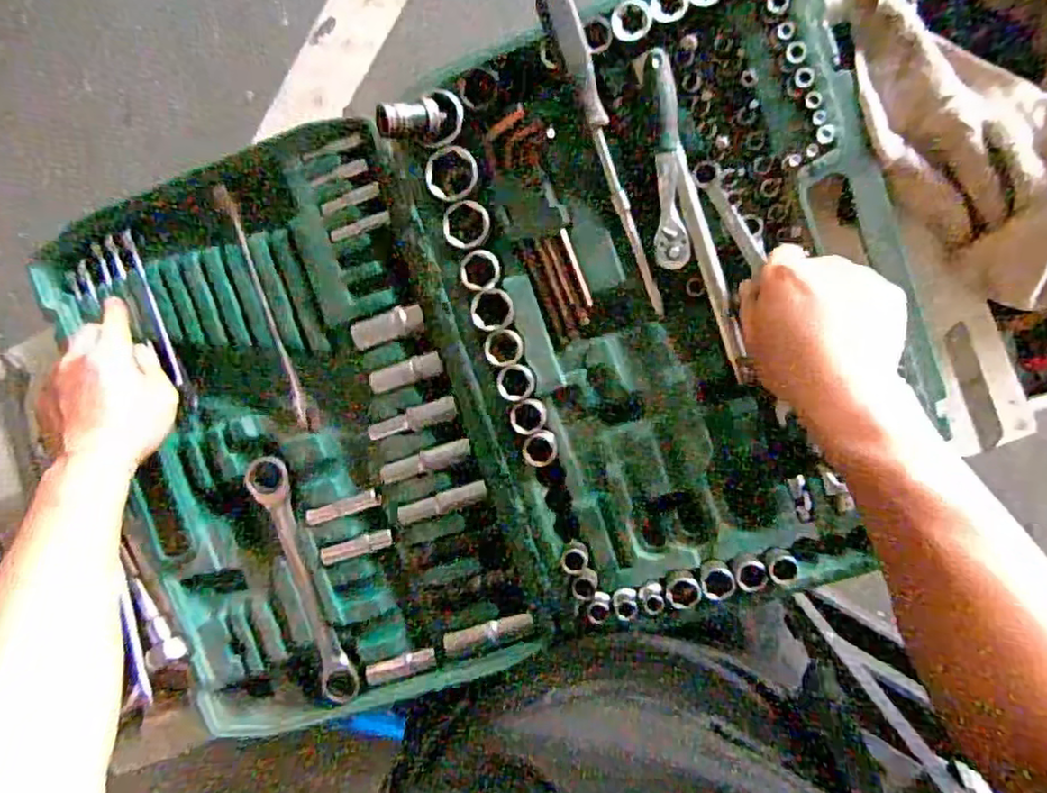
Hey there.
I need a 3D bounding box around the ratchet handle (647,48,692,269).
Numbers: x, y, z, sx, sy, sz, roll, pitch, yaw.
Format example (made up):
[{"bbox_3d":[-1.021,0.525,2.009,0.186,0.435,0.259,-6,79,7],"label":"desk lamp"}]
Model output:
[{"bbox_3d":[0.104,-0.167,0.455,0.023,0.018,0.146,-5,96,7],"label":"ratchet handle"}]

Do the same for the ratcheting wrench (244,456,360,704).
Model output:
[{"bbox_3d":[-0.185,0.155,0.532,0.034,0.008,0.214,-17,95,8],"label":"ratcheting wrench"}]

